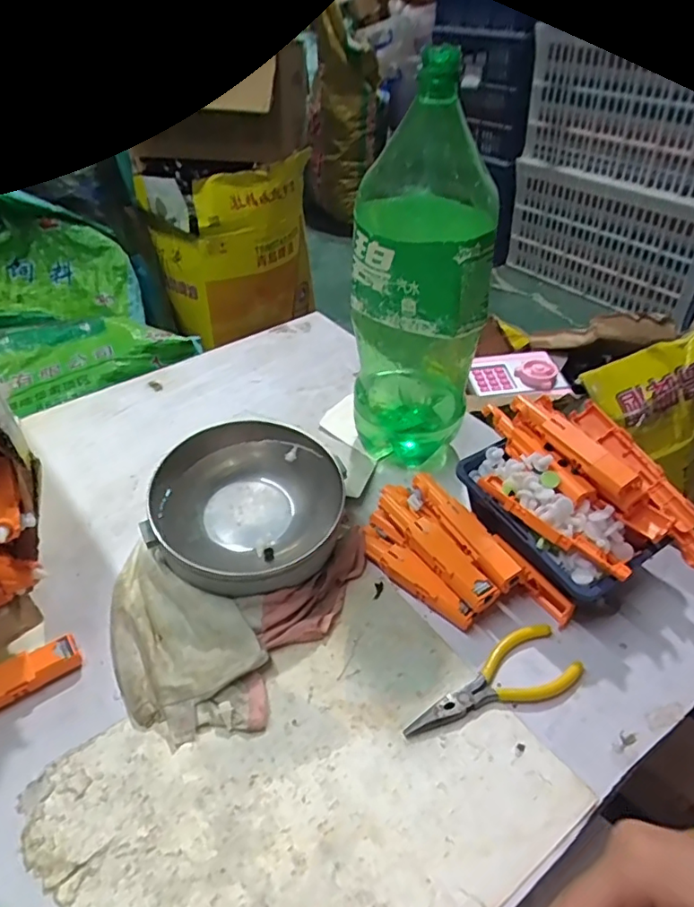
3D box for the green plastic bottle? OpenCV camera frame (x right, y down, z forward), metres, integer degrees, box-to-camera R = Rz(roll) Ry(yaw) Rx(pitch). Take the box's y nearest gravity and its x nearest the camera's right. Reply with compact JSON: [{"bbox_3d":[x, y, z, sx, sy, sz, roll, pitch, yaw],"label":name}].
[{"bbox_3d":[0.058,-0.127,0.479,0.107,0.313,0.090,4,42,8],"label":"green plastic bottle"}]

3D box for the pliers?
[{"bbox_3d":[0.097,0.157,0.388,0.128,0.008,0.047,-21,44,-19],"label":"pliers"}]

